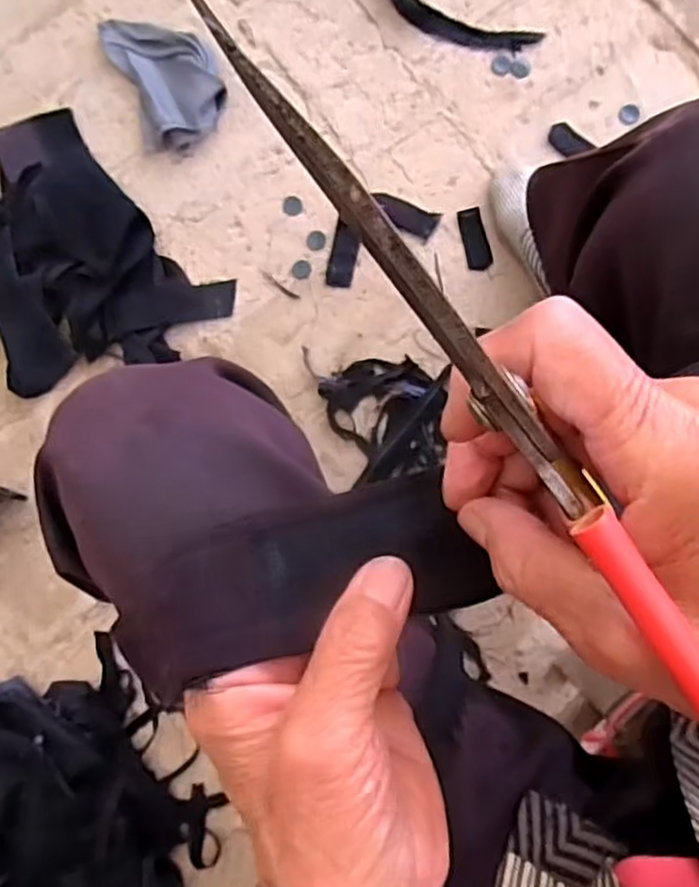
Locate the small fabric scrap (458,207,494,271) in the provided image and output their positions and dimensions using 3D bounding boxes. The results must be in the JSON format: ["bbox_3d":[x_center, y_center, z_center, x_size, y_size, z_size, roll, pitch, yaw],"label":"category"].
[{"bbox_3d":[0.137,-0.223,0.770,0.027,0.006,0.067,-12,83,4],"label":"small fabric scrap"}]

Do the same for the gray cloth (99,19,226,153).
[{"bbox_3d":[-0.210,-0.425,0.808,0.109,0.039,0.172,-22,82,3],"label":"gray cloth"}]

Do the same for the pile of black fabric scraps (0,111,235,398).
[{"bbox_3d":[-0.412,-0.216,0.808,0.534,0.047,0.320,-8,83,5],"label":"pile of black fabric scraps"}]

